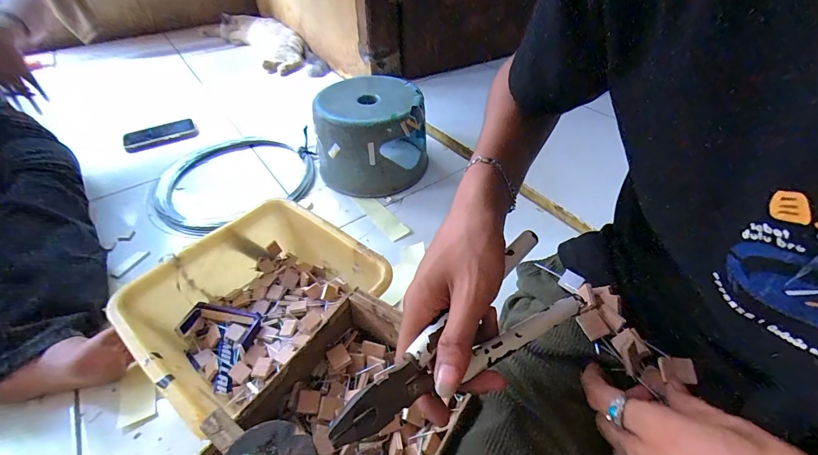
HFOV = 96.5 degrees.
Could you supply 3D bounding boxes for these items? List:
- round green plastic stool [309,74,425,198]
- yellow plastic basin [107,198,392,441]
[{"bbox_3d":[-0.081,-0.194,0.795,0.223,0.188,0.198,-8,44,-6],"label":"round green plastic stool"},{"bbox_3d":[-0.197,0.115,0.502,0.252,0.122,0.270,31,53,30],"label":"yellow plastic basin"}]

